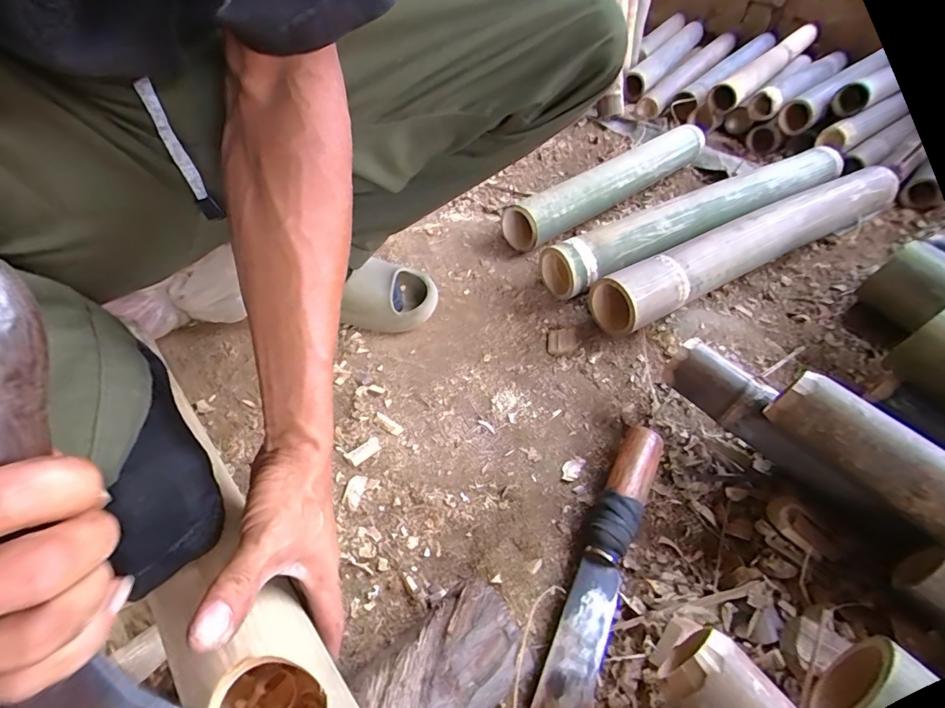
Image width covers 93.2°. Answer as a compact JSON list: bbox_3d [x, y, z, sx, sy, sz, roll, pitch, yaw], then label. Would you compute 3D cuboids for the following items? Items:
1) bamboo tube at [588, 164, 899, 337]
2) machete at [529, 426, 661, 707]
[{"bbox_3d":[0.404,-0.154,0.656,0.558,0.098,0.083,-22,53,-22],"label":"bamboo tube"},{"bbox_3d":[0.096,0.197,0.355,0.040,0.035,0.339,22,50,15],"label":"machete"}]

